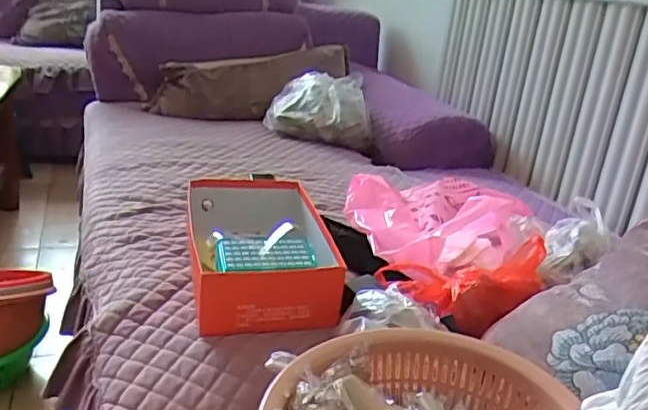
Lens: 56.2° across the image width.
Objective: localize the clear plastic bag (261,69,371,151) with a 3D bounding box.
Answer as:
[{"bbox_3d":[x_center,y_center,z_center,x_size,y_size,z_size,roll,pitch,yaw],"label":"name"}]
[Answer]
[{"bbox_3d":[-0.015,-0.277,1.684,0.284,0.177,0.150,20,24,32],"label":"clear plastic bag"}]

